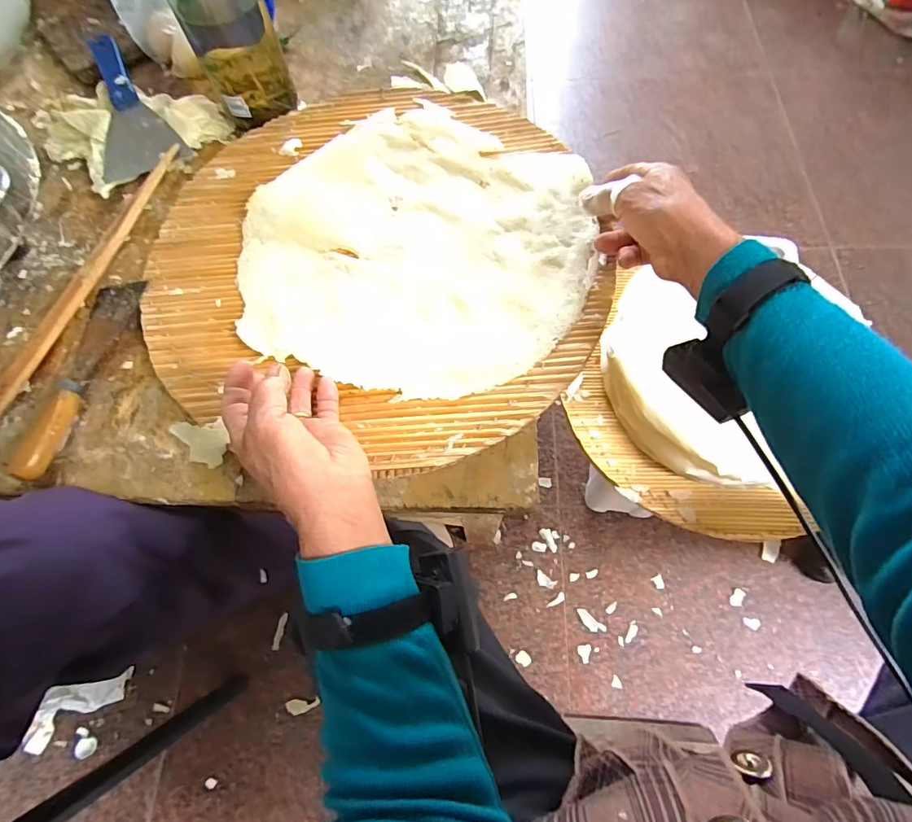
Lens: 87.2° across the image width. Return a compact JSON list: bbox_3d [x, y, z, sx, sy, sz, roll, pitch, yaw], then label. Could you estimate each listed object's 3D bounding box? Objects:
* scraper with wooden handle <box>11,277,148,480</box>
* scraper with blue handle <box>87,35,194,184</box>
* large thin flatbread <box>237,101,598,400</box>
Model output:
[{"bbox_3d":[-0.337,-0.036,0.427,0.059,0.021,0.194,4,68,3],"label":"scraper with wooden handle"},{"bbox_3d":[-0.395,-0.354,0.559,0.088,0.027,0.214,-31,70,-10],"label":"scraper with blue handle"},{"bbox_3d":[-0.038,-0.165,0.464,0.324,0.016,0.315,-1,68,1],"label":"large thin flatbread"}]

